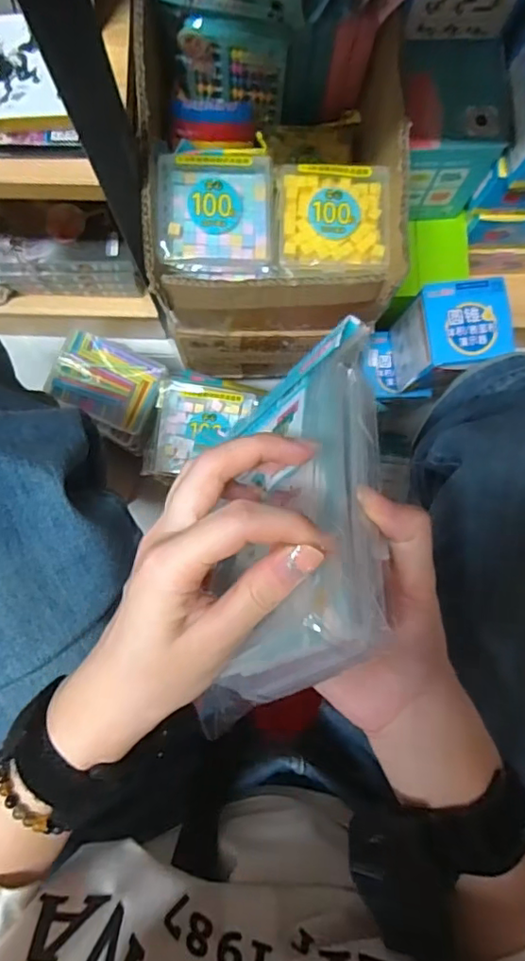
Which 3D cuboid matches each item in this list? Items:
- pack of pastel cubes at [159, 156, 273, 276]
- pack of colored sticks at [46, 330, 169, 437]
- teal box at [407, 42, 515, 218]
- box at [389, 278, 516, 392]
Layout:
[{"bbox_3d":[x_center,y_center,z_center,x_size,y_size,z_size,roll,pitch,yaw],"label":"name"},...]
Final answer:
[{"bbox_3d":[-0.039,-0.225,0.472,0.095,0.032,0.092,0,87,-1],"label":"pack of pastel cubes"},{"bbox_3d":[-0.176,-0.111,0.621,0.112,0.020,0.084,22,86,0],"label":"pack of colored sticks"},{"bbox_3d":[0.170,-0.340,0.549,0.101,0.123,0.098,-5,87,-2],"label":"teal box"},{"bbox_3d":[0.204,-0.155,0.608,0.089,0.123,0.090,-8,87,-2],"label":"box"}]

